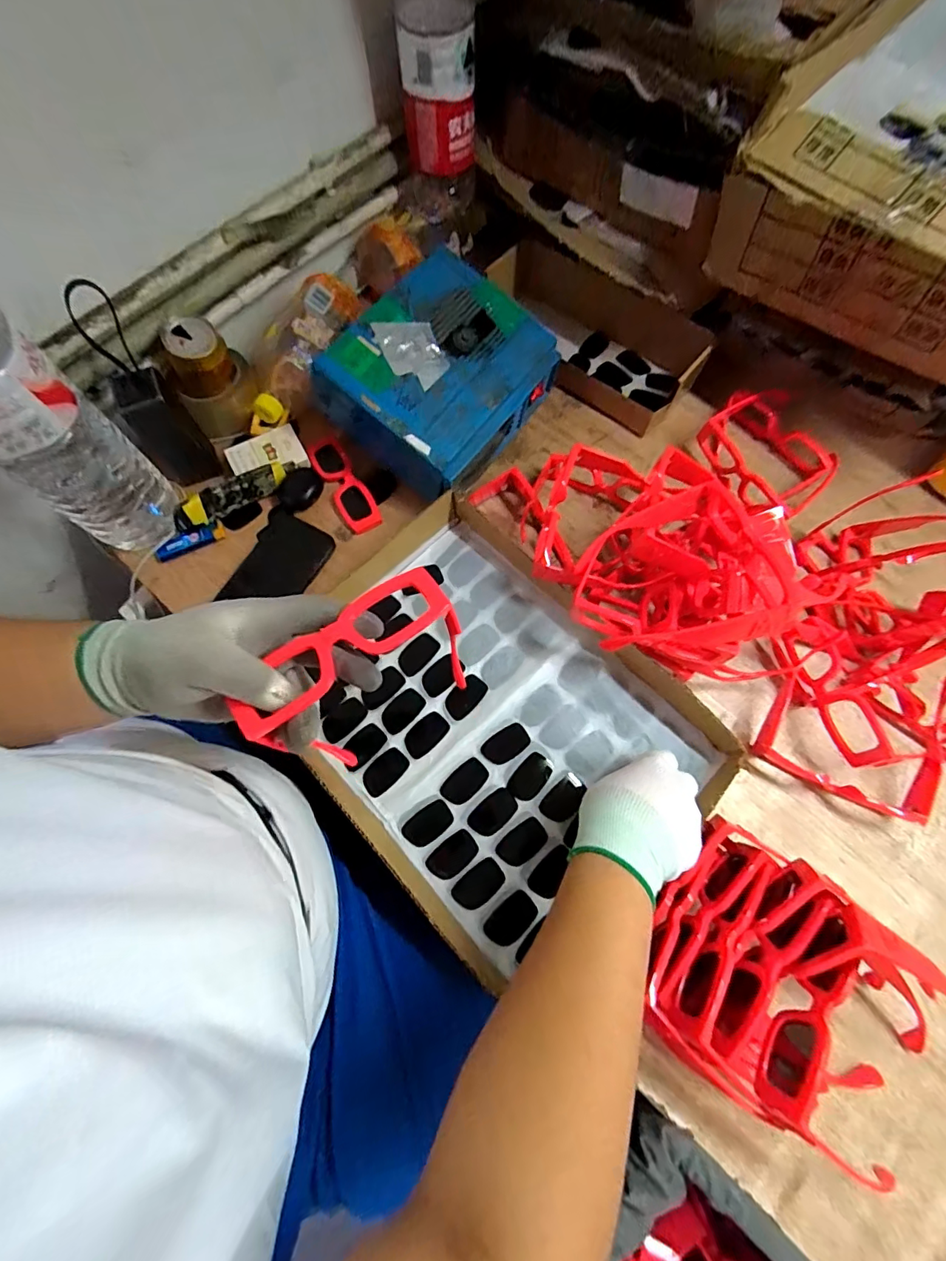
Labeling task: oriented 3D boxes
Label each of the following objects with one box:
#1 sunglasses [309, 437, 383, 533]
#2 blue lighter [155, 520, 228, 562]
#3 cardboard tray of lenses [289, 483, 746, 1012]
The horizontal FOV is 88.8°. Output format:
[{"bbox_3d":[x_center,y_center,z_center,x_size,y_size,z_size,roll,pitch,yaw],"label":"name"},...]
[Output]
[{"bbox_3d":[-0.161,-0.184,0.602,0.044,0.026,0.141,-28,72,-11],"label":"sunglasses"},{"bbox_3d":[-0.341,-0.108,0.582,0.082,0.009,0.025,-26,71,-10],"label":"blue lighter"},{"bbox_3d":[0.002,0.073,0.495,0.313,0.056,0.404,-37,74,-13],"label":"cardboard tray of lenses"}]

